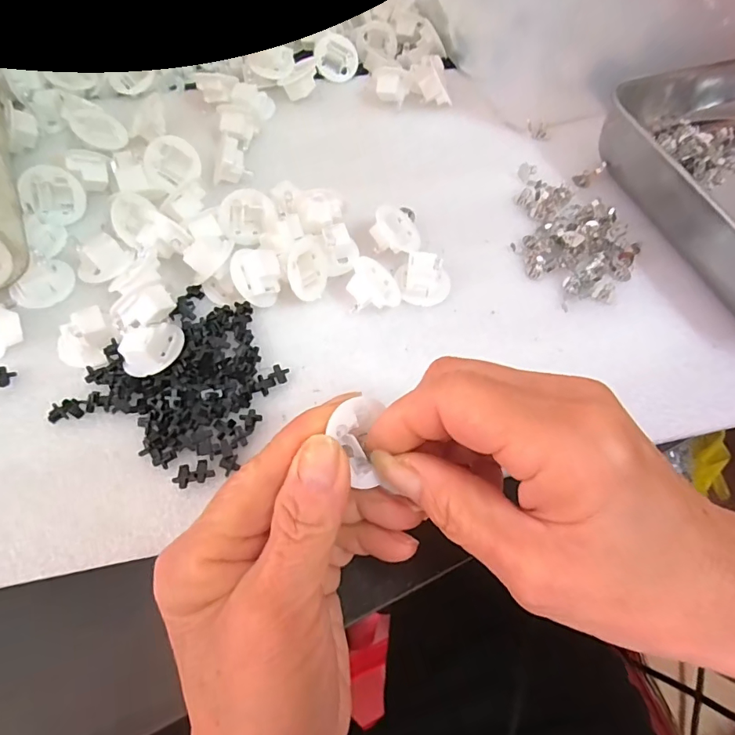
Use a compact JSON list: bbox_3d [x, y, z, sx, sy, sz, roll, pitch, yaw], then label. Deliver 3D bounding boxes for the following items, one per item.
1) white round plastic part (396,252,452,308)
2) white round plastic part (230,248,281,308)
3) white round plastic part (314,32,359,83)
[{"bbox_3d":[0.032,-0.051,0.267,0.031,0.019,0.027,10,64,2],"label":"white round plastic part"},{"bbox_3d":[-0.060,-0.048,0.254,0.029,0.016,0.029,1,87,-23],"label":"white round plastic part"},{"bbox_3d":[-0.024,-0.234,0.356,0.034,0.009,0.034,-1,104,-4],"label":"white round plastic part"}]

